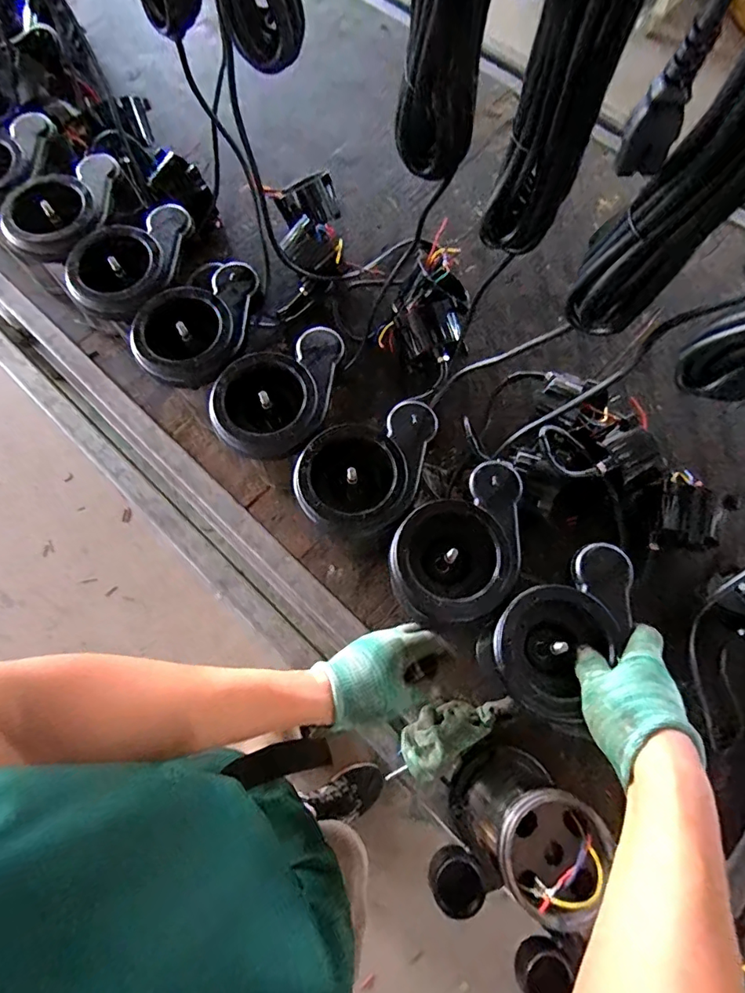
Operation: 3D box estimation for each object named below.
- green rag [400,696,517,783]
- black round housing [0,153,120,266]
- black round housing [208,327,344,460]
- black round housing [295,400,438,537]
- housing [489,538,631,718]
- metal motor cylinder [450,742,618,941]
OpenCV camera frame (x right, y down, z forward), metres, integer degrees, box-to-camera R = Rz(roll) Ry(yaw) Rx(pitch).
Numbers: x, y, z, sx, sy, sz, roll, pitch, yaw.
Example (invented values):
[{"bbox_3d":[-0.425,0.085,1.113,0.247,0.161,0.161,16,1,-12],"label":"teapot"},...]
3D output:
[{"bbox_3d":[0.094,0.259,0.558,0.137,0.056,0.058,-31,74,-9],"label":"green rag"},{"bbox_3d":[-0.382,-0.360,0.613,0.154,0.039,0.126,-29,74,-9],"label":"black round housing"},{"bbox_3d":[-0.107,-0.111,0.556,0.126,0.066,0.161,10,72,3],"label":"black round housing"},{"bbox_3d":[0.003,-0.021,0.523,0.161,0.071,0.110,-24,73,-7],"label":"black round housing"},{"bbox_3d":[0.179,0.120,0.472,0.100,0.065,0.164,34,75,10],"label":"housing"},{"bbox_3d":[0.137,0.301,0.454,0.080,0.180,0.096,39,76,12],"label":"metal motor cylinder"}]

